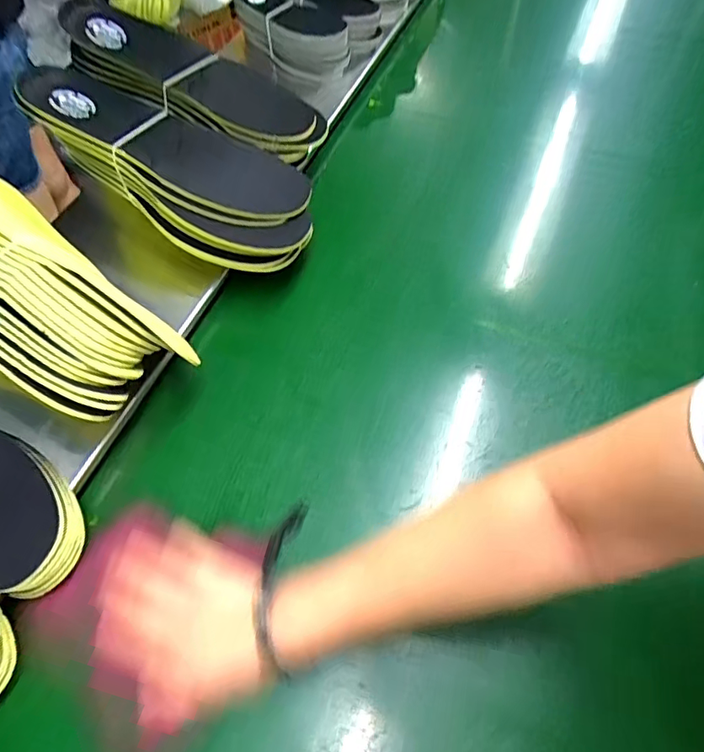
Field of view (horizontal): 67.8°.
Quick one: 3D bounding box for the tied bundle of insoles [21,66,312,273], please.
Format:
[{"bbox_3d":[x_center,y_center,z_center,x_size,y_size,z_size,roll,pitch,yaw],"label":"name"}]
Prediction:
[{"bbox_3d":[-0.183,-0.218,0.558,0.303,0.076,0.137,32,61,-3],"label":"tied bundle of insoles"}]

